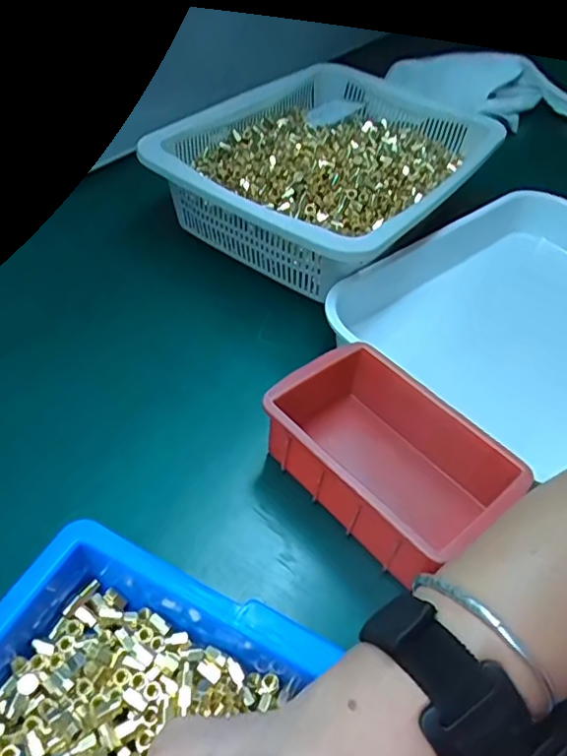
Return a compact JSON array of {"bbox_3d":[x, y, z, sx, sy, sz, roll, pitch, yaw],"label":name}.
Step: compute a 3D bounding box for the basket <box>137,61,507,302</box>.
[{"bbox_3d":[0.043,-0.206,0.571,0.253,0.081,0.328,30,50,20],"label":"basket"}]

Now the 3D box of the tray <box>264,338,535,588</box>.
[{"bbox_3d":[0.061,0.050,0.370,0.098,0.058,0.136,-30,58,-32],"label":"tray"}]

